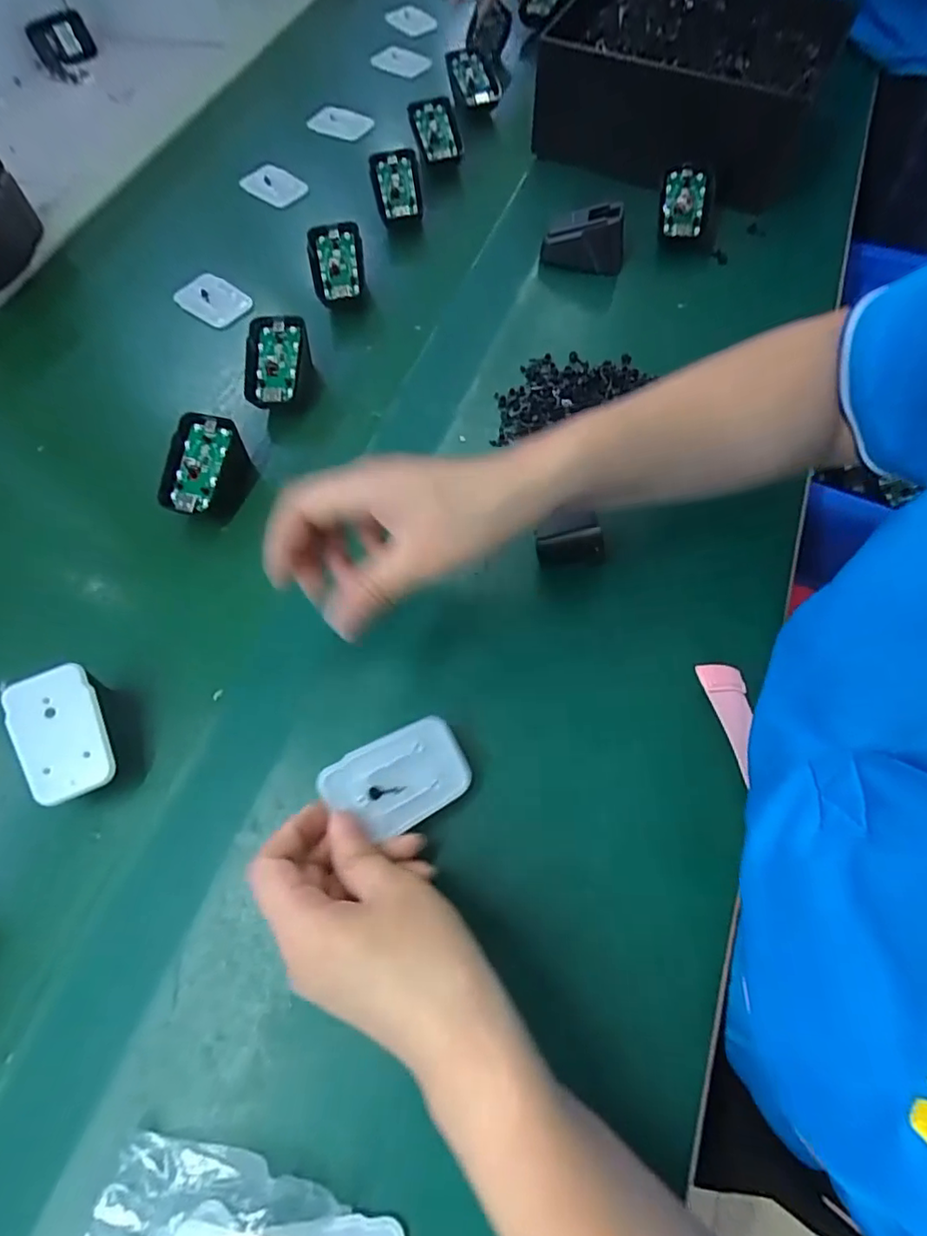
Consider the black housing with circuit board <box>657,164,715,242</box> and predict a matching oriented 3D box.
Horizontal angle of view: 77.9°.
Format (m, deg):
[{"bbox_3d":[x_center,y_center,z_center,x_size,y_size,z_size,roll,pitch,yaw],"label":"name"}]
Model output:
[{"bbox_3d":[0.188,-0.353,0.486,0.044,0.011,0.070,5,84,1],"label":"black housing with circuit board"}]

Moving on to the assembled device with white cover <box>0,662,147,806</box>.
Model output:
[{"bbox_3d":[-0.218,0.067,0.326,0.055,0.044,0.073,-25,79,-14],"label":"assembled device with white cover"}]

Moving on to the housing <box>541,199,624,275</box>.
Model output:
[{"bbox_3d":[0.100,-0.319,0.482,0.065,0.045,0.036,2,64,5],"label":"housing"}]

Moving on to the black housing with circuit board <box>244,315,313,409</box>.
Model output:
[{"bbox_3d":[-0.142,-0.195,0.439,0.046,0.019,0.069,0,83,0],"label":"black housing with circuit board"}]

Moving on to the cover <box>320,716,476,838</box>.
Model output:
[{"bbox_3d":[-0.032,0.081,0.288,0.070,0.004,0.044,-23,82,-19],"label":"cover"}]

